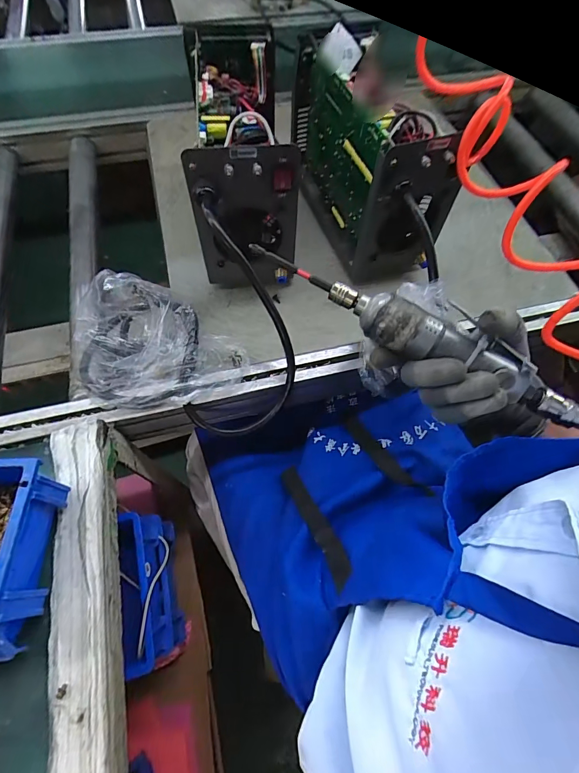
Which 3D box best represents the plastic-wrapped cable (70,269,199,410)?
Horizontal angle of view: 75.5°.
[{"bbox_3d":[-0.207,-0.059,0.478,0.174,0.070,0.165,1,64,-2],"label":"plastic-wrapped cable"}]

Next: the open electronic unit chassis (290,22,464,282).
[{"bbox_3d":[0.099,-0.328,0.541,0.120,0.201,0.294,-21,67,-12],"label":"open electronic unit chassis"}]

